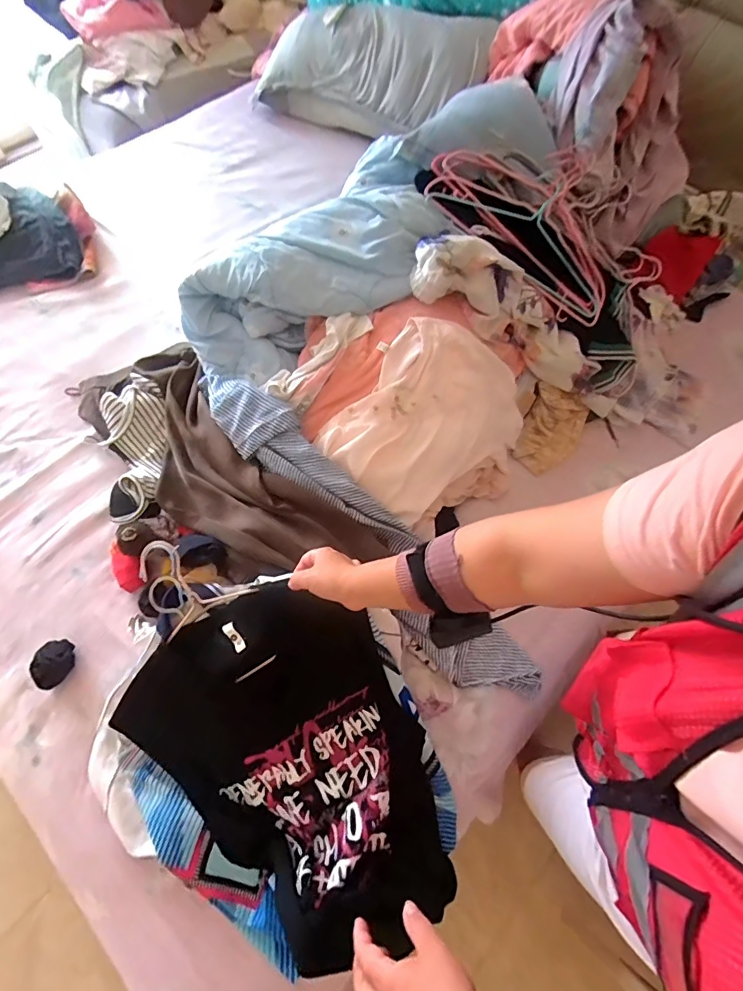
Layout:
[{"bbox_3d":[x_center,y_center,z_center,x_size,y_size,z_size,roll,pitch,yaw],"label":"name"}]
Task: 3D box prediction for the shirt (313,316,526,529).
[{"bbox_3d":[0.113,-0.143,0.874,0.306,0.050,0.380,46,74,-15],"label":"shirt"}]

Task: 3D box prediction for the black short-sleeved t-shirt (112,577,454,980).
[{"bbox_3d":[-0.090,0.358,0.656,0.484,0.108,0.344,41,71,14],"label":"black short-sleeved t-shirt"}]

